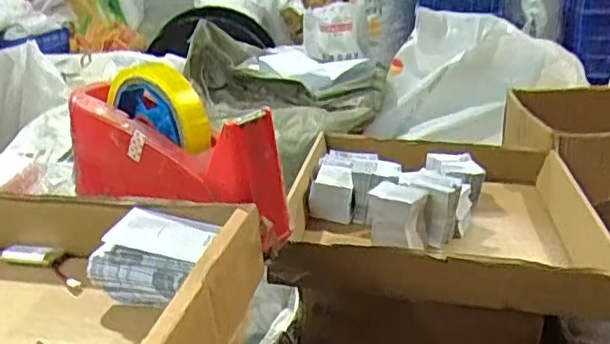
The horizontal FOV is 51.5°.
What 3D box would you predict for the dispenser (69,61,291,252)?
[{"bbox_3d":[-0.105,-0.021,0.487,0.197,0.104,0.052,13,27,32],"label":"dispenser"}]

